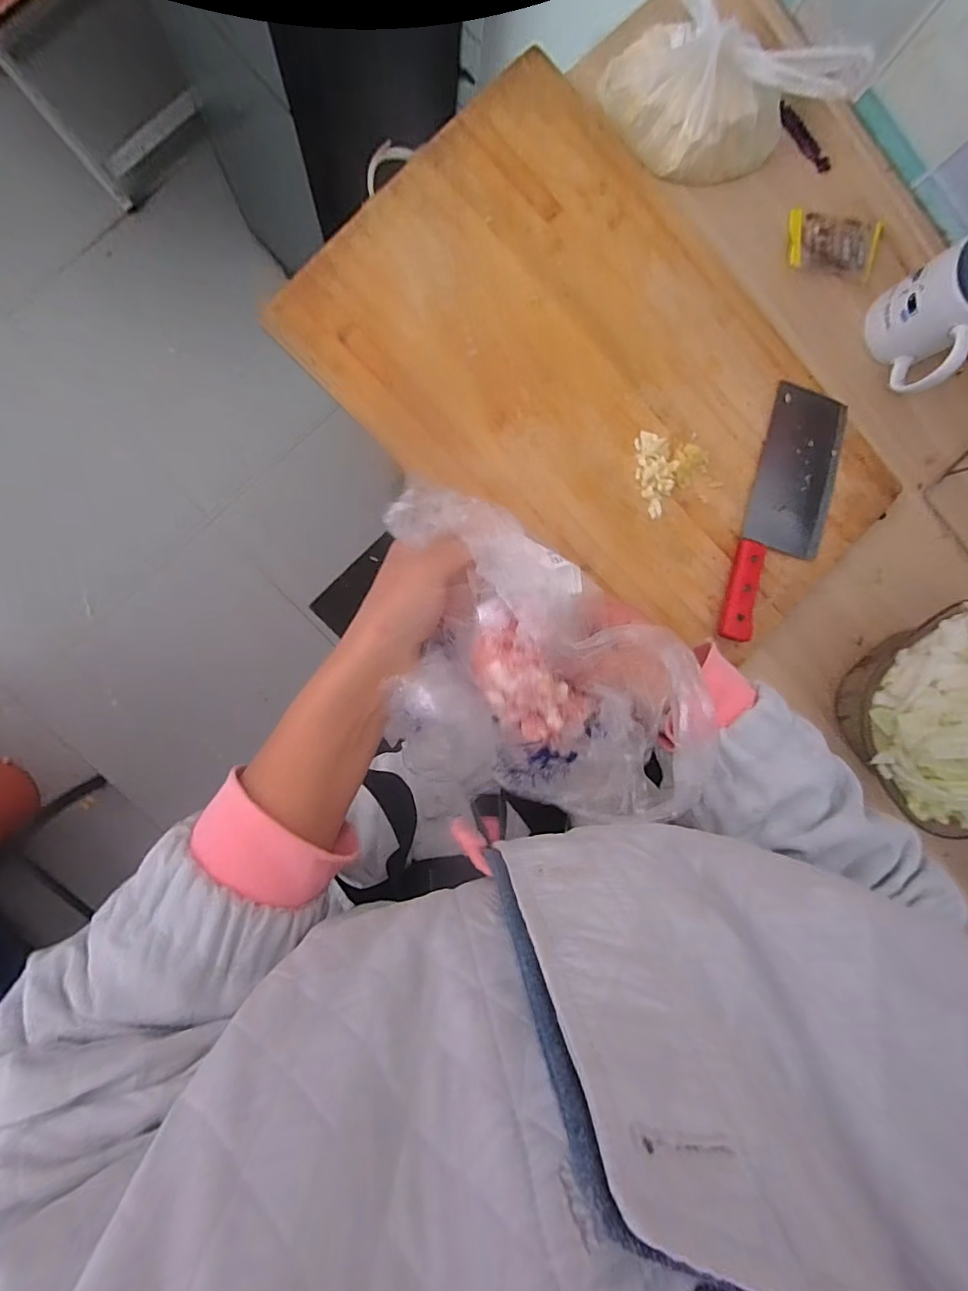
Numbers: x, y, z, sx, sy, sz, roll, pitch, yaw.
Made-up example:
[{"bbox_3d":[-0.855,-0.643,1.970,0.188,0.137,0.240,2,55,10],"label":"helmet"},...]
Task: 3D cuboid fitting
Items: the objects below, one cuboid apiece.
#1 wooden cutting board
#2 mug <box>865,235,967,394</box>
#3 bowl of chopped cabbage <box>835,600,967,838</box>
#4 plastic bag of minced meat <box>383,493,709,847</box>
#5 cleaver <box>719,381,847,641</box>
[{"bbox_3d":[0.131,-0.245,0.493,0.545,0.029,0.352,37,89,-7],"label":"wooden cutting board"},{"bbox_3d":[0.443,-0.311,0.480,0.077,0.092,0.104,-20,95,-5],"label":"mug"},{"bbox_3d":[0.466,0.072,0.494,0.193,0.129,0.207,0,93,-6],"label":"bowl of chopped cabbage"},{"bbox_3d":[0.028,0.012,0.272,0.144,0.053,0.178,-4,94,-6],"label":"plastic bag of minced meat"},{"bbox_3d":[0.303,-0.128,0.506,0.081,0.023,0.257,14,92,-7],"label":"cleaver"}]

